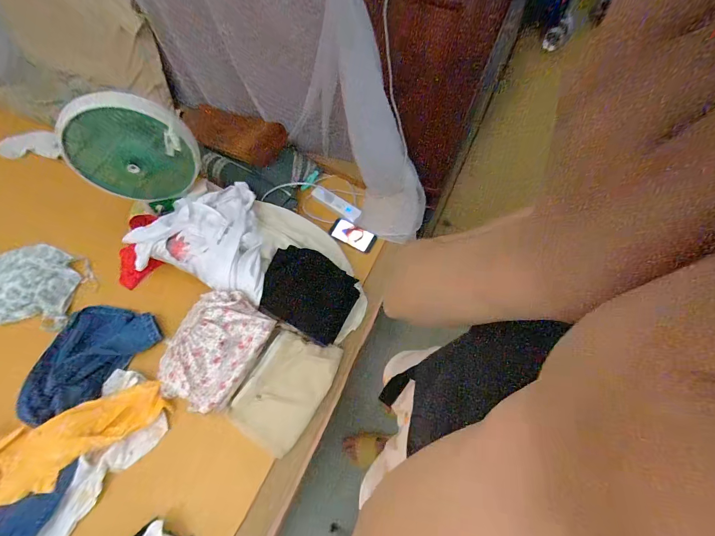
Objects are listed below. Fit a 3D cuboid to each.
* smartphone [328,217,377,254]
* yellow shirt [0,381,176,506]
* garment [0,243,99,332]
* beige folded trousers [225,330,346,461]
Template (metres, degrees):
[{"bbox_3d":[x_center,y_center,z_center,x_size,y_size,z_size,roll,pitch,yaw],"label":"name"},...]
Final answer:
[{"bbox_3d":[-0.014,-0.099,0.969,0.137,0.013,0.068,27,76,-1],"label":"smartphone"},{"bbox_3d":[-0.658,0.395,0.630,0.480,0.086,0.176,-17,64,-12],"label":"yellow shirt"},{"bbox_3d":[-0.901,0.038,0.838,0.349,0.047,0.227,9,61,2],"label":"garment"},{"bbox_3d":[-0.168,0.287,0.763,0.171,0.028,0.264,35,78,-2],"label":"beige folded trousers"}]

